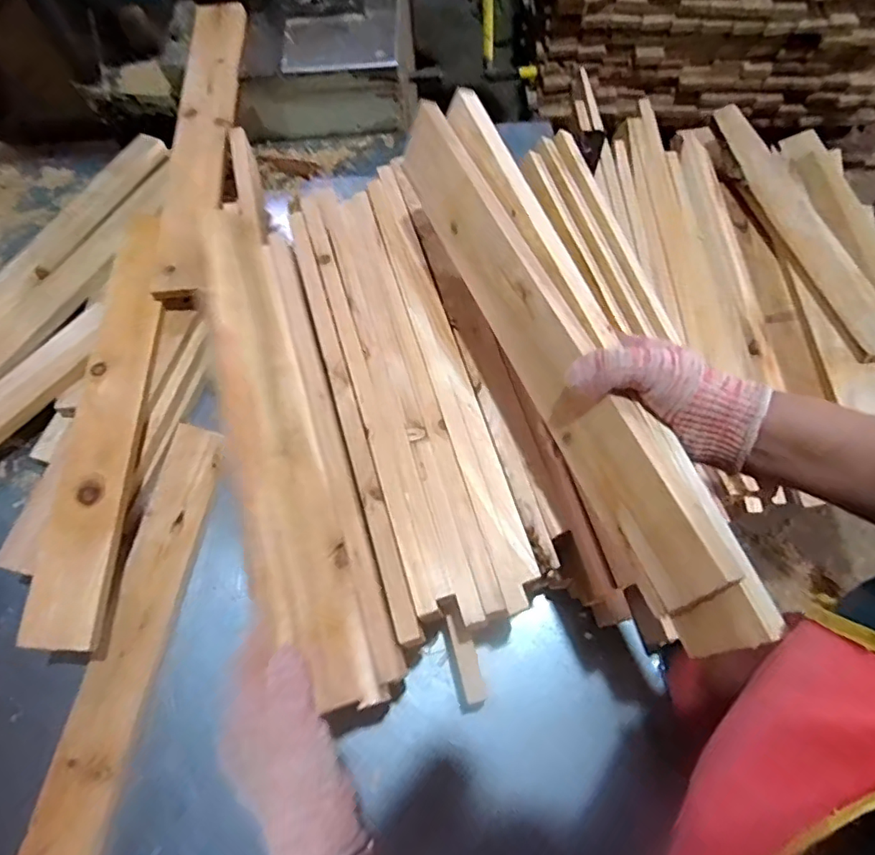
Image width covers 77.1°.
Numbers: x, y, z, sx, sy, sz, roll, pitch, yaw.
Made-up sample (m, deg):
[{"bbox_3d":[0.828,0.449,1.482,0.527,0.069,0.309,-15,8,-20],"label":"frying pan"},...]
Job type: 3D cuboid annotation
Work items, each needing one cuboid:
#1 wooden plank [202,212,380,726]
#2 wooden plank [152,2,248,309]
[{"bbox_3d":[-0.147,-0.001,0.495,0.015,0.091,0.481,-33,66,34],"label":"wooden plank"},{"bbox_3d":[-0.325,-0.389,0.743,0.090,0.031,0.501,-4,69,6],"label":"wooden plank"}]

